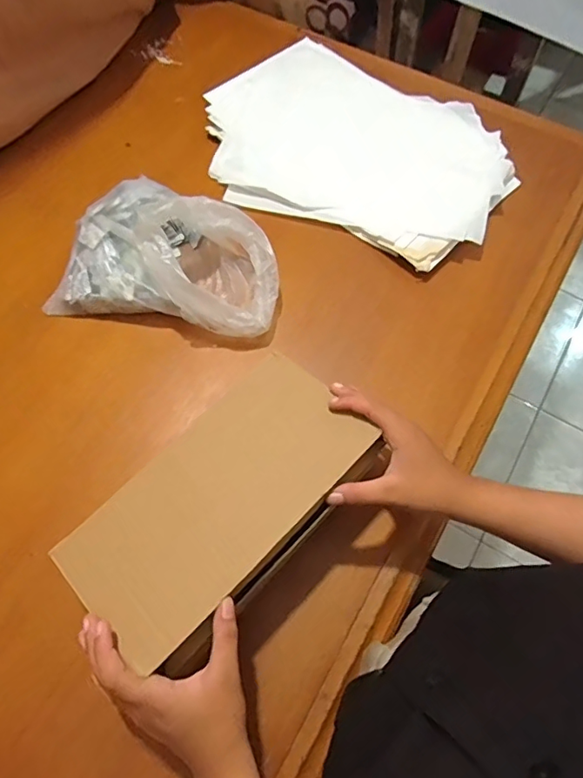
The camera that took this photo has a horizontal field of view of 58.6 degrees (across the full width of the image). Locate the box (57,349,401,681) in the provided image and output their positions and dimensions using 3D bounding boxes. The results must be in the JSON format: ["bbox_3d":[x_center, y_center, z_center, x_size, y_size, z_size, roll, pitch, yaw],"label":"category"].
[{"bbox_3d":[-0.057,0.091,0.441,0.145,0.033,0.256,42,73,16],"label":"box"}]

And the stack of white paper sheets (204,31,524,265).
[{"bbox_3d":[0.088,-0.349,0.728,0.426,0.031,0.313,26,70,11],"label":"stack of white paper sheets"}]

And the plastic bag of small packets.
[{"bbox_3d":[-0.142,-0.177,0.614,0.266,0.107,0.191,10,67,5],"label":"plastic bag of small packets"}]

